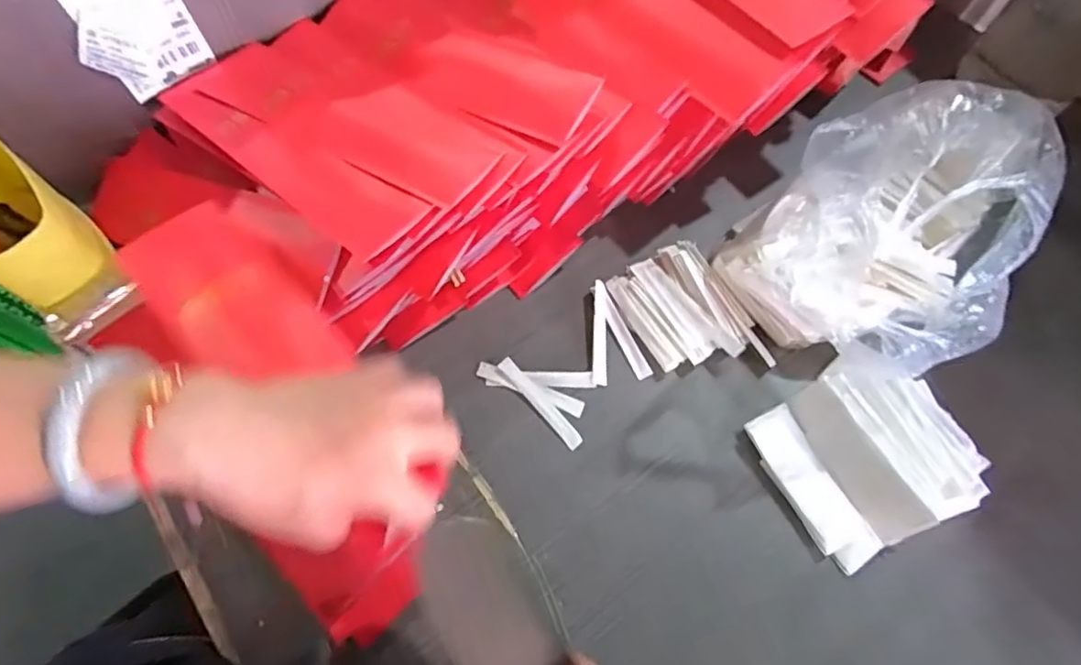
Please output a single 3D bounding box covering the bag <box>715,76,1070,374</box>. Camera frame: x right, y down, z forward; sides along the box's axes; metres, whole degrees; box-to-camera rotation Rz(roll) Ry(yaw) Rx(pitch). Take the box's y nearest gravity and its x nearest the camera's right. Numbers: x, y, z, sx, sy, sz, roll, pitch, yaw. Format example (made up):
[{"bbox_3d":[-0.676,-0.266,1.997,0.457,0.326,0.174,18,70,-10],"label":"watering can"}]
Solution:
[{"bbox_3d":[0.296,-0.087,0.499,0.253,0.140,0.178,-40,72,-19],"label":"bag"}]

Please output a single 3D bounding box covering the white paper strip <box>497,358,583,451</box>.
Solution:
[{"bbox_3d":[0.000,0.057,0.484,0.014,0.004,0.091,-40,75,-15],"label":"white paper strip"}]

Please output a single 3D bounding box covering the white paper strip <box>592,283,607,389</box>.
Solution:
[{"bbox_3d":[0.051,0.000,0.506,0.012,0.013,0.091,3,64,-1],"label":"white paper strip"}]

